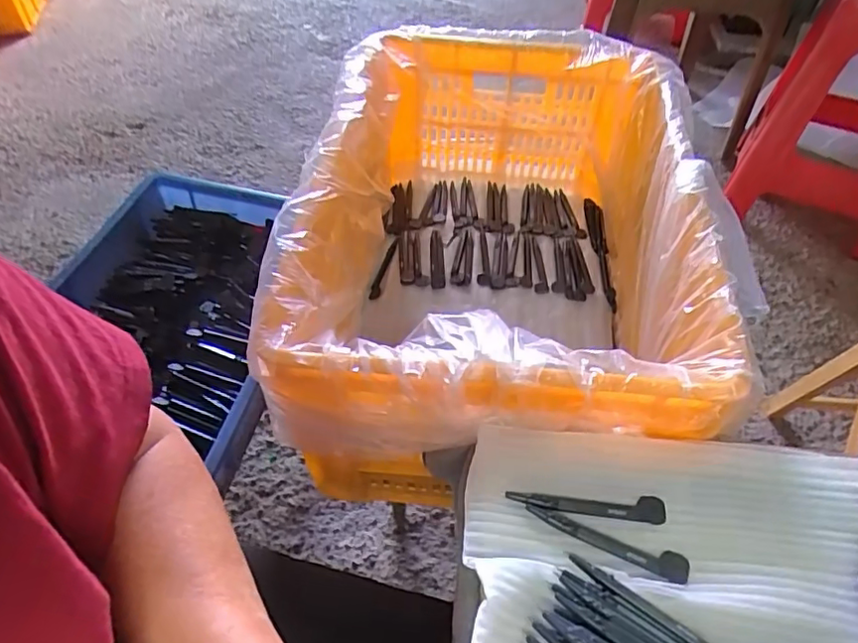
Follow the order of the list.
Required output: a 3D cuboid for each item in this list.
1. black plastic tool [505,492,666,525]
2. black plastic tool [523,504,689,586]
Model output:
[{"bbox_3d":[0.098,0.115,0.356,0.097,0.005,0.016,3,50,2],"label":"black plastic tool"},{"bbox_3d":[0.108,0.131,0.345,0.096,0.007,0.019,19,52,15],"label":"black plastic tool"}]

